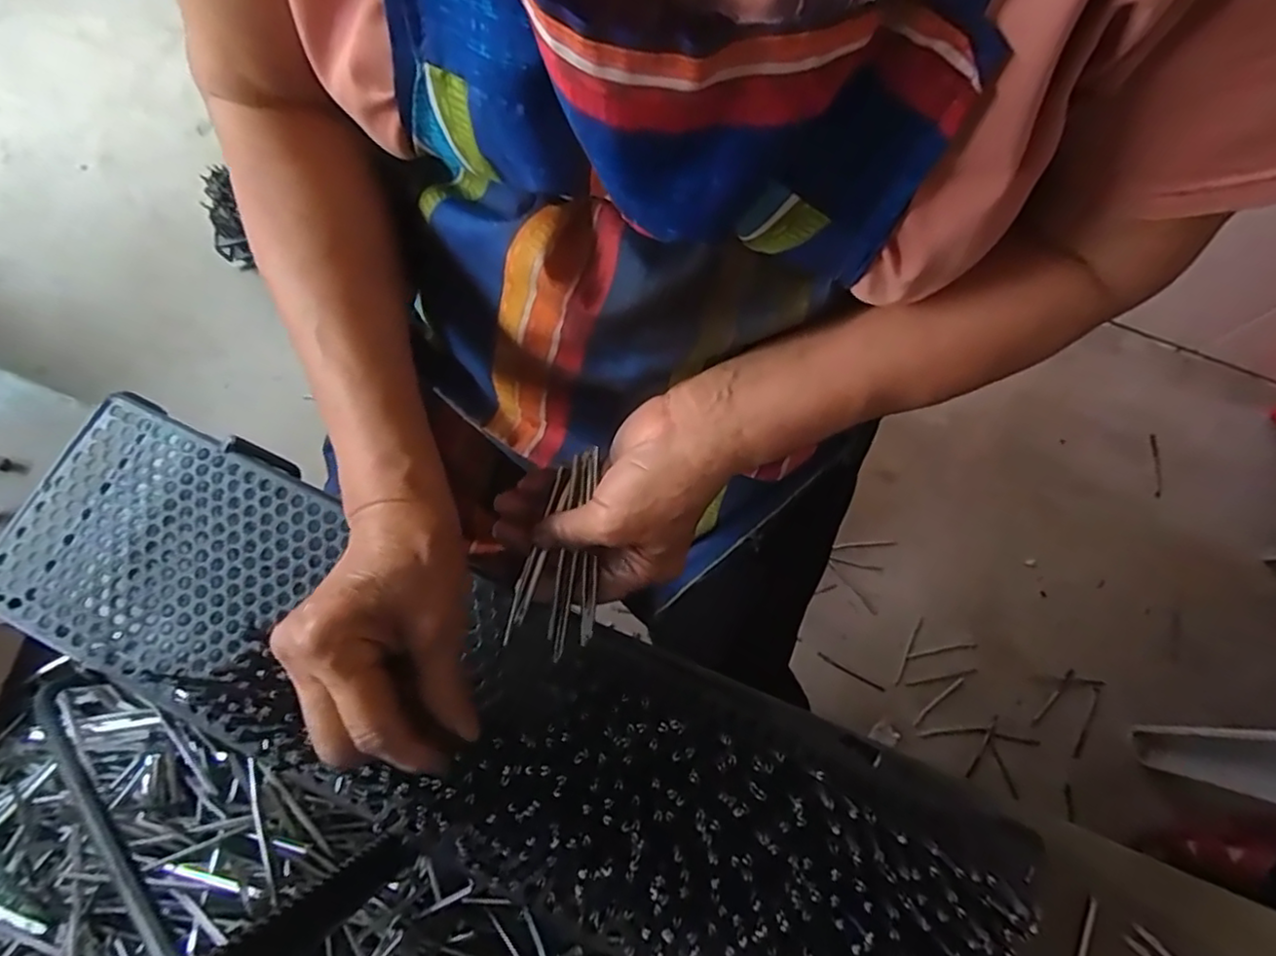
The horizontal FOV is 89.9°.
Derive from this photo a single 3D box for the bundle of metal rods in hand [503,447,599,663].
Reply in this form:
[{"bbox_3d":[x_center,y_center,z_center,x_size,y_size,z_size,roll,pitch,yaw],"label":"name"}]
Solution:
[{"bbox_3d":[-0.040,0.040,0.360,0.045,0.014,0.114,11,80,3],"label":"bundle of metal rods in hand"}]

